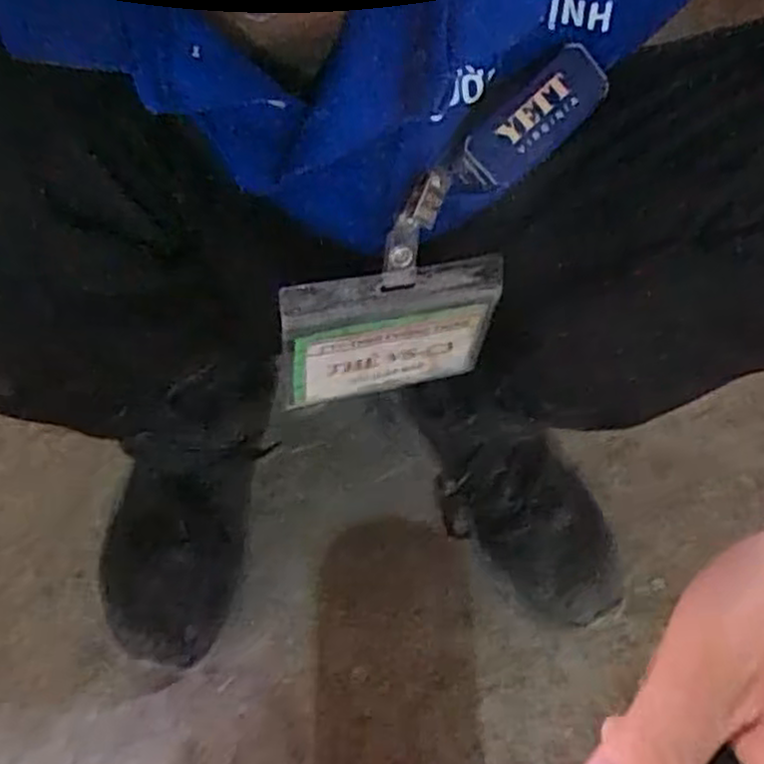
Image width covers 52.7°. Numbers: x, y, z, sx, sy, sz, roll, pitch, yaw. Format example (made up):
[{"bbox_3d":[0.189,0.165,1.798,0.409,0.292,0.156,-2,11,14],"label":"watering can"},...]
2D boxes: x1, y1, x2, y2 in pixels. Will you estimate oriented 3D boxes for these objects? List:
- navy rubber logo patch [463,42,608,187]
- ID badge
[{"bbox_3d":[0.054,-0.092,0.268,0.053,0.004,0.024,-42,106,3],"label":"navy rubber logo patch"},{"bbox_3d":[0.003,-0.022,0.356,0.100,0.080,0.010,-11,56,-14],"label":"ID badge"}]

